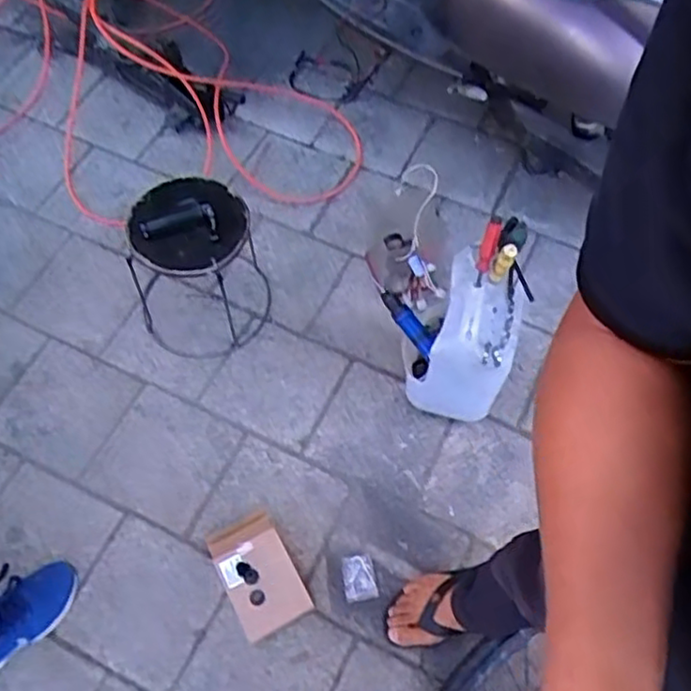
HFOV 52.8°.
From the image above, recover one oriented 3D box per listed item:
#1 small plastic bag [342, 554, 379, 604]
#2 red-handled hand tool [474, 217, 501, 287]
[{"bbox_3d":[0.026,0.432,1.305,0.057,0.016,0.081,-9,64,-7],"label":"small plastic bag"},{"bbox_3d":[0.246,-0.162,1.200,0.027,0.120,0.031,15,28,5],"label":"red-handled hand tool"}]

